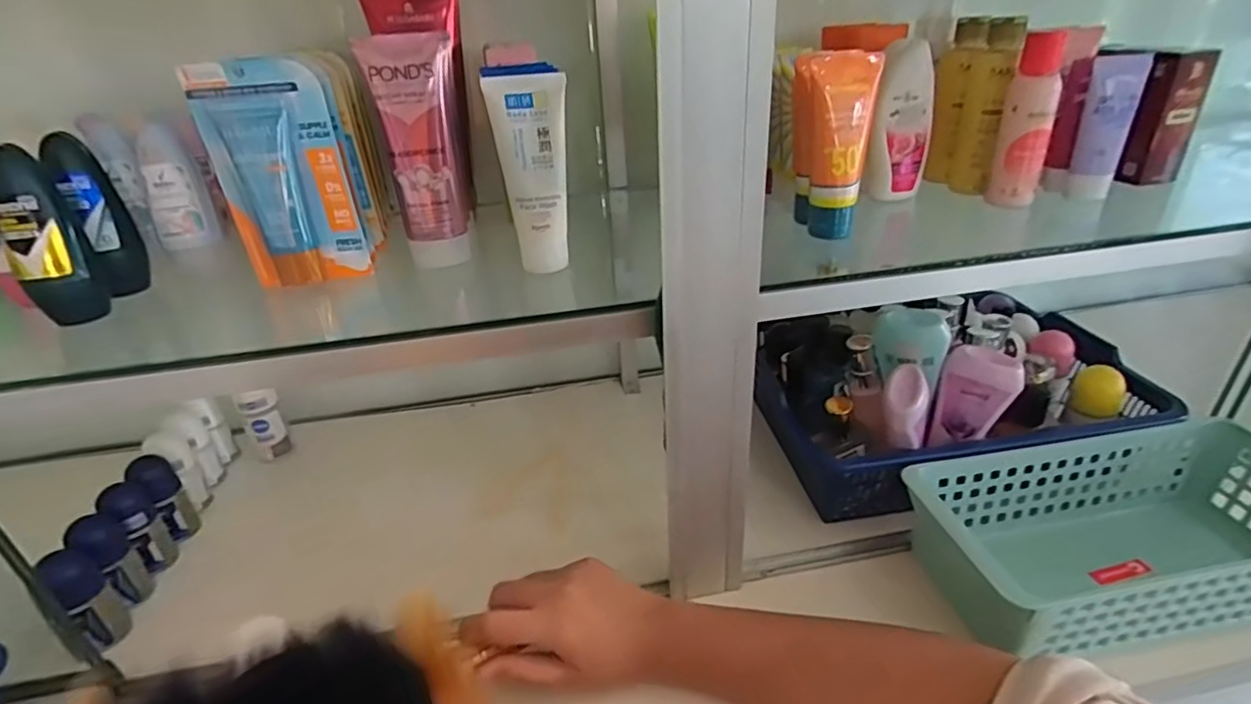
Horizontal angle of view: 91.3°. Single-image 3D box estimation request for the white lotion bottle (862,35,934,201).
[{"bbox_3d":[0.239,-0.198,0.528,0.045,0.123,0.043,16,35,28],"label":"white lotion bottle"}]

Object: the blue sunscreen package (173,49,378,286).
[{"bbox_3d":[-0.230,-0.117,0.412,0.076,0.141,0.024,-18,34,-24],"label":"blue sunscreen package"}]

